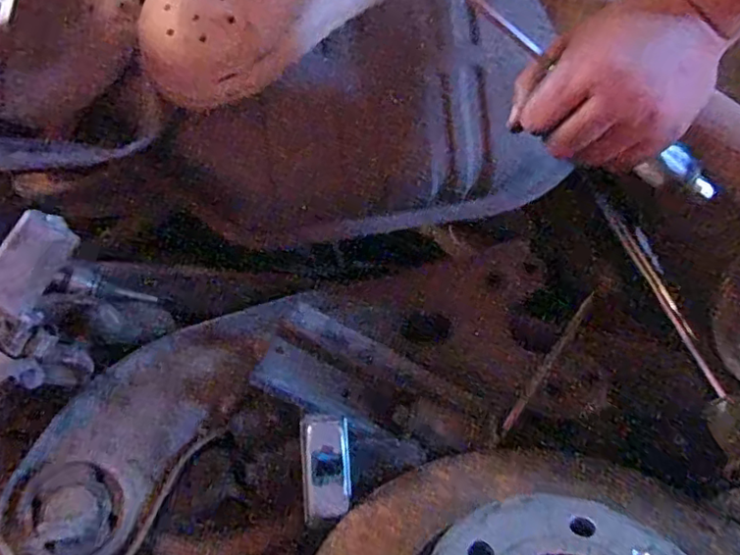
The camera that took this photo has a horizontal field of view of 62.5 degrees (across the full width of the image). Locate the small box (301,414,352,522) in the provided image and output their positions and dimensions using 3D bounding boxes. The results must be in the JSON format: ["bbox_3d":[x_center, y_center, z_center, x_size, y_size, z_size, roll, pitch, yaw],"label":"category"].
[{"bbox_3d":[-0.031,0.133,0.431,0.034,0.018,0.069,-3,67,-4],"label":"small box"}]

